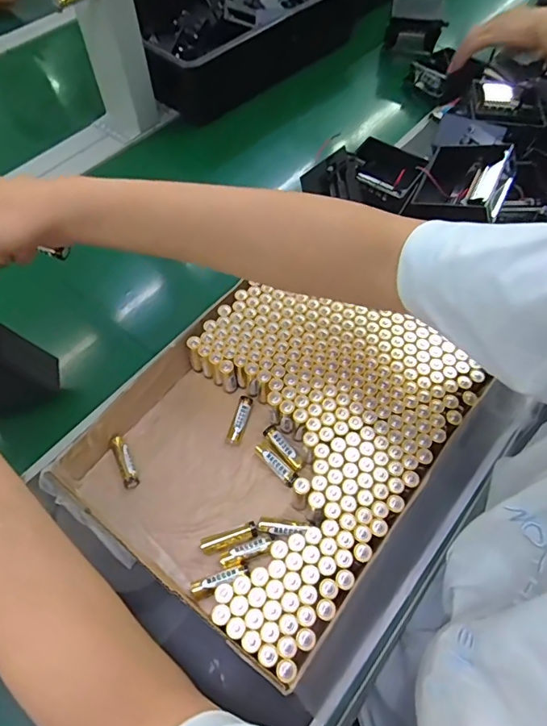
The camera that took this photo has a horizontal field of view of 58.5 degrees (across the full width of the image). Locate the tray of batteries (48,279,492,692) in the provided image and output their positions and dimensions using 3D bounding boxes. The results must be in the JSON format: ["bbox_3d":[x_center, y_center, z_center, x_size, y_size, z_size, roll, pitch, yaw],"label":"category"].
[{"bbox_3d":[-0.008,0.074,0.443,0.264,0.054,0.280,34,64,19],"label":"tray of batteries"}]

